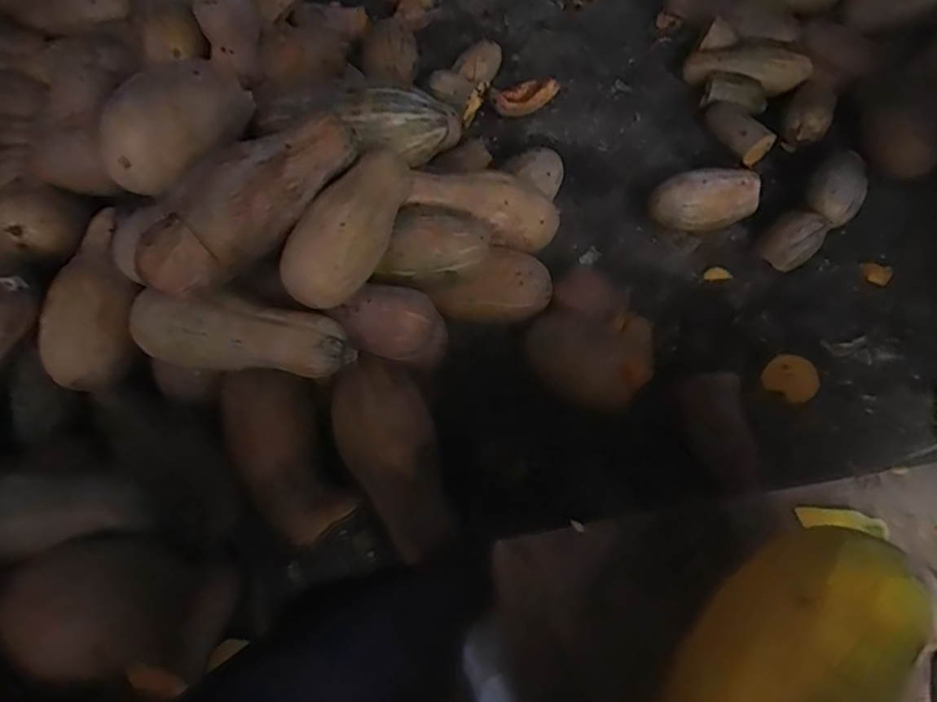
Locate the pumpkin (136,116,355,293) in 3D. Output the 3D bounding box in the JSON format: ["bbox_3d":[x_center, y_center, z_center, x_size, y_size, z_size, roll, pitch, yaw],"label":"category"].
[{"bbox_3d":[-0.273,-0.201,0.780,0.110,0.097,0.329,28,58,18],"label":"pumpkin"}]

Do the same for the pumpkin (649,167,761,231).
[{"bbox_3d":[0.449,-0.291,1.168,0.211,0.101,0.104,-9,54,-8],"label":"pumpkin"}]

